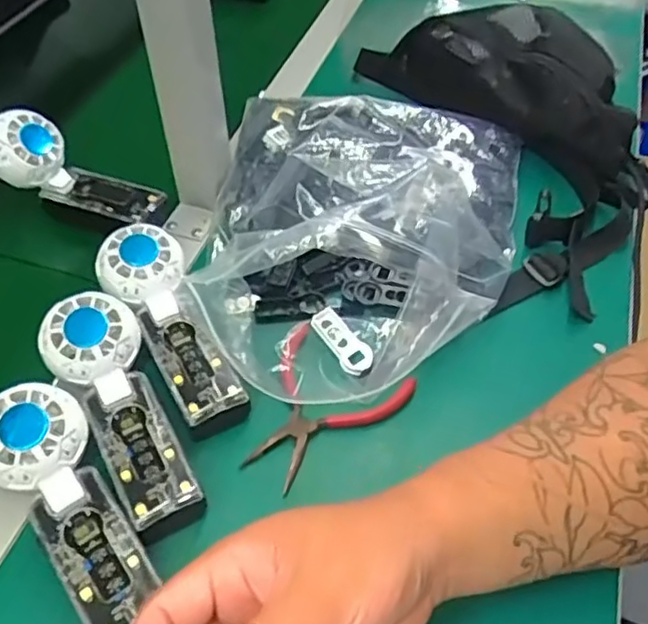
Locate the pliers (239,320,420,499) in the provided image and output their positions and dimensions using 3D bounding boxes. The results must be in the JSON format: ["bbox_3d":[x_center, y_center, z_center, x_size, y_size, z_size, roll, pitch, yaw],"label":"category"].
[{"bbox_3d":[-0.007,0.066,0.454,0.095,0.012,0.113,29,55,22],"label":"pliers"}]

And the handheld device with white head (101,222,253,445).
[{"bbox_3d":[-0.108,0.008,0.469,0.059,0.059,0.161,-24,54,-19],"label":"handheld device with white head"}]

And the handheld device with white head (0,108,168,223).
[{"bbox_3d":[-0.213,-0.118,0.572,0.148,0.044,0.051,24,50,-8],"label":"handheld device with white head"}]

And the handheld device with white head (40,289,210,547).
[{"bbox_3d":[-0.127,0.062,0.421,0.057,0.033,0.163,-24,67,-20],"label":"handheld device with white head"}]

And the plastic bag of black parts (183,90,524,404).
[{"bbox_3d":[0.039,-0.086,0.543,0.260,0.084,0.345,4,50,3],"label":"plastic bag of black parts"}]

